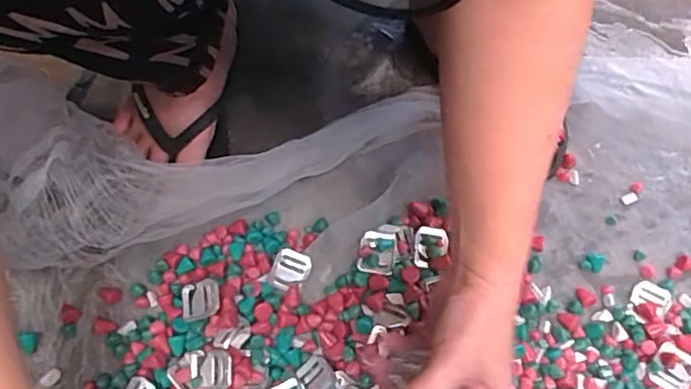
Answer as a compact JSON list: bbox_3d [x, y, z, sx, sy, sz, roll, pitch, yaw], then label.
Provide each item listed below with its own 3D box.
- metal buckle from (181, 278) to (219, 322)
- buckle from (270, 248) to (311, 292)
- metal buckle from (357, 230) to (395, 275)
[{"bbox_3d":[-0.117,0.085,0.468,0.031,0.005,0.030,-17,67,14],"label":"metal buckle"},{"bbox_3d":[-0.047,0.063,0.485,0.030,0.011,0.031,24,67,12],"label":"buckle"},{"bbox_3d":[0.026,0.048,0.481,0.031,0.005,0.037,8,64,4],"label":"metal buckle"}]

